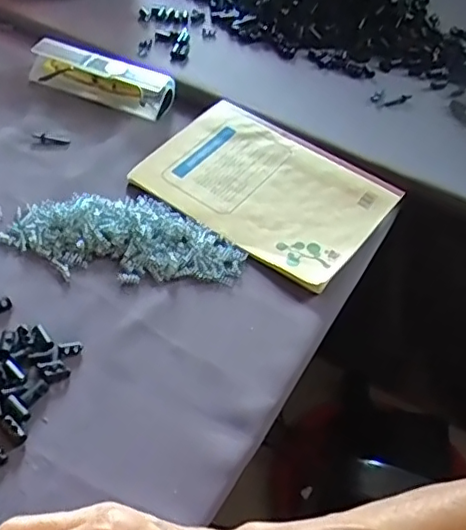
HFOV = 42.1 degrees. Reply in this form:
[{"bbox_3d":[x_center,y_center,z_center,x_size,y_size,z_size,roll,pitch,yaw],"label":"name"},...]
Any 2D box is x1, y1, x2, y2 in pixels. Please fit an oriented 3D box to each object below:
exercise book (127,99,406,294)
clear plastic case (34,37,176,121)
[{"bbox_3d":[0.029,-0.074,0.544,0.206,0.008,0.147,32,58,22],"label":"exercise book"},{"bbox_3d":[-0.139,-0.198,0.635,0.155,0.032,0.042,20,47,12],"label":"clear plastic case"}]

